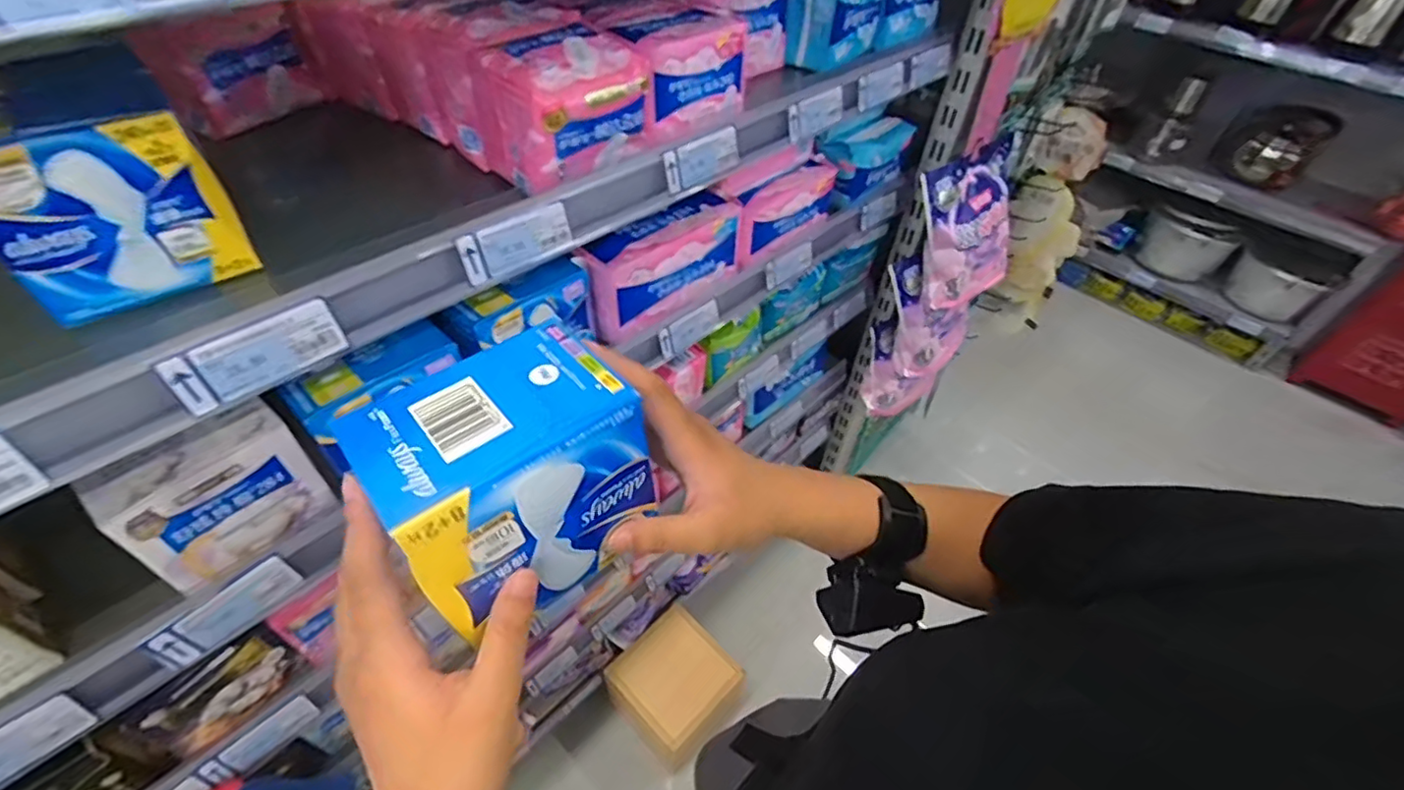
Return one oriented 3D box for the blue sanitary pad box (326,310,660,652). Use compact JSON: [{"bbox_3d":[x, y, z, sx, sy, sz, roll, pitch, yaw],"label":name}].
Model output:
[{"bbox_3d":[-0.087,0.033,0.275,0.106,0.077,0.084,-30,56,-27],"label":"blue sanitary pad box"}]

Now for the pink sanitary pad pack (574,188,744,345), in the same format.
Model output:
[{"bbox_3d":[-0.037,-0.152,0.679,0.203,0.091,0.058,-34,58,-30],"label":"pink sanitary pad pack"}]

